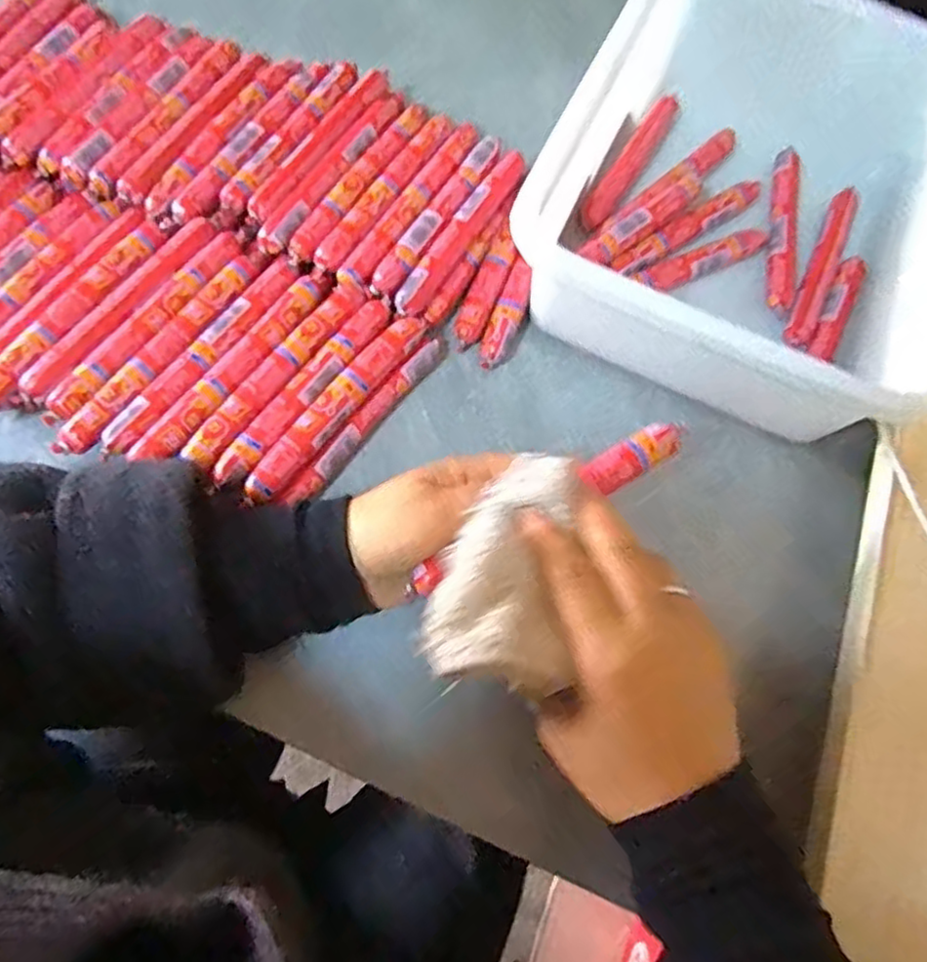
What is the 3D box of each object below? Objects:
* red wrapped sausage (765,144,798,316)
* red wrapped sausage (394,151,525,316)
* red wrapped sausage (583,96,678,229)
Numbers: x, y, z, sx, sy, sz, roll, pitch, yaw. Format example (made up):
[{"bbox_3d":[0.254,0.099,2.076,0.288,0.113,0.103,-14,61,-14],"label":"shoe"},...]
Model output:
[{"bbox_3d":[0.234,-0.187,0.496,0.019,0.013,0.149,12,67,-1],"label":"red wrapped sausage"},{"bbox_3d":[0.000,-0.168,0.462,0.017,0.021,0.153,31,68,7],"label":"red wrapped sausage"},{"bbox_3d":[0.127,-0.243,0.510,0.019,0.016,0.134,31,68,7],"label":"red wrapped sausage"}]

